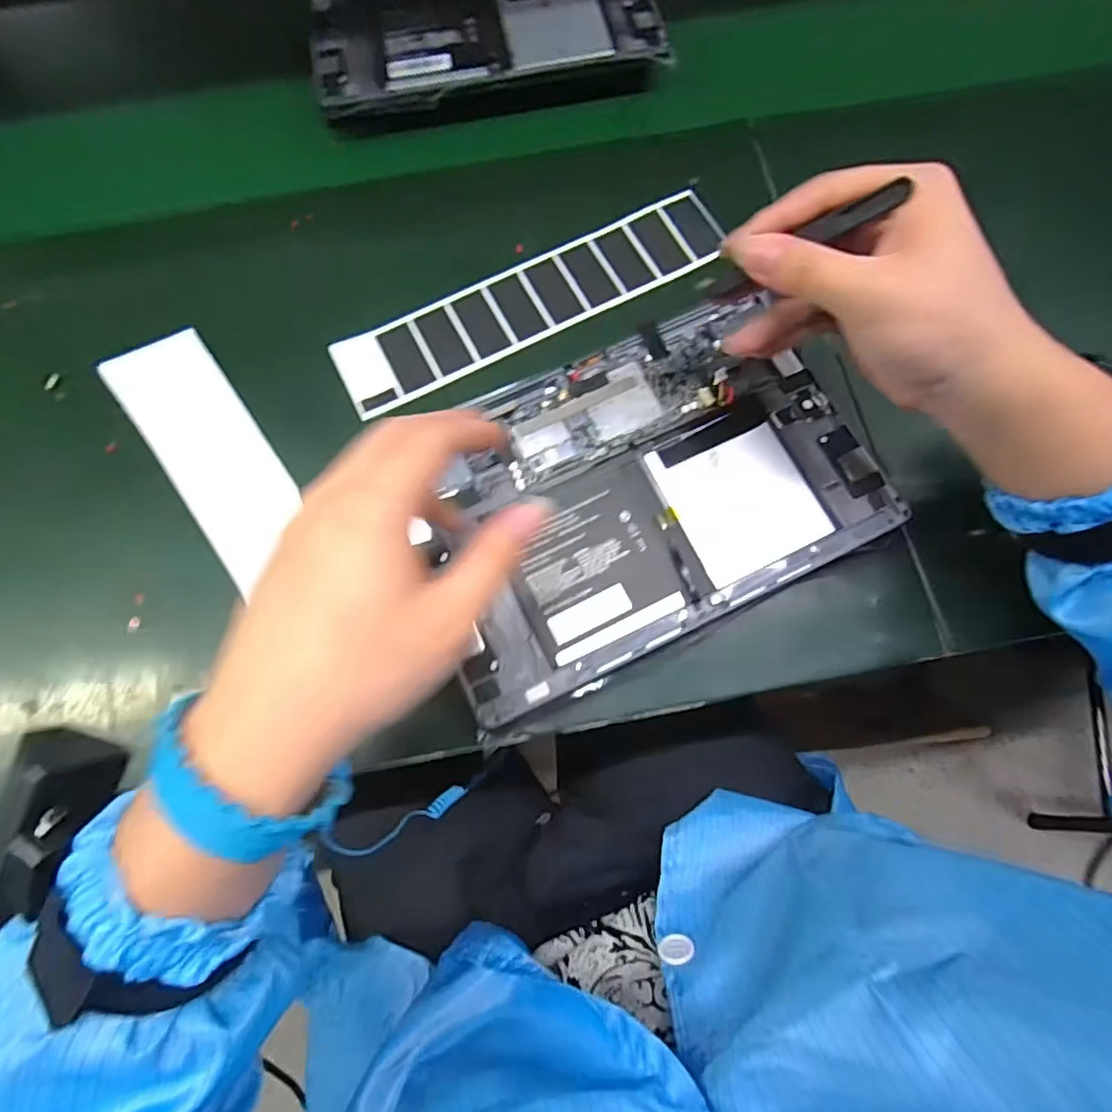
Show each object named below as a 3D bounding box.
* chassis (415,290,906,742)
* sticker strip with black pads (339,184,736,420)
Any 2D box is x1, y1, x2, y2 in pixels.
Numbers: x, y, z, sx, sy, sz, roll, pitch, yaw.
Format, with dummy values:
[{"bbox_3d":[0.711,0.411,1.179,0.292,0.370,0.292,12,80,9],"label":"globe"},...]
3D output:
[{"bbox_3d":[0.046,-0.037,0.324,0.243,0.020,0.167,-25,71,-6],"label":"chassis"},{"bbox_3d":[-0.014,-0.169,0.386,0.266,0.005,0.053,-26,76,-5],"label":"sticker strip with black pads"}]

